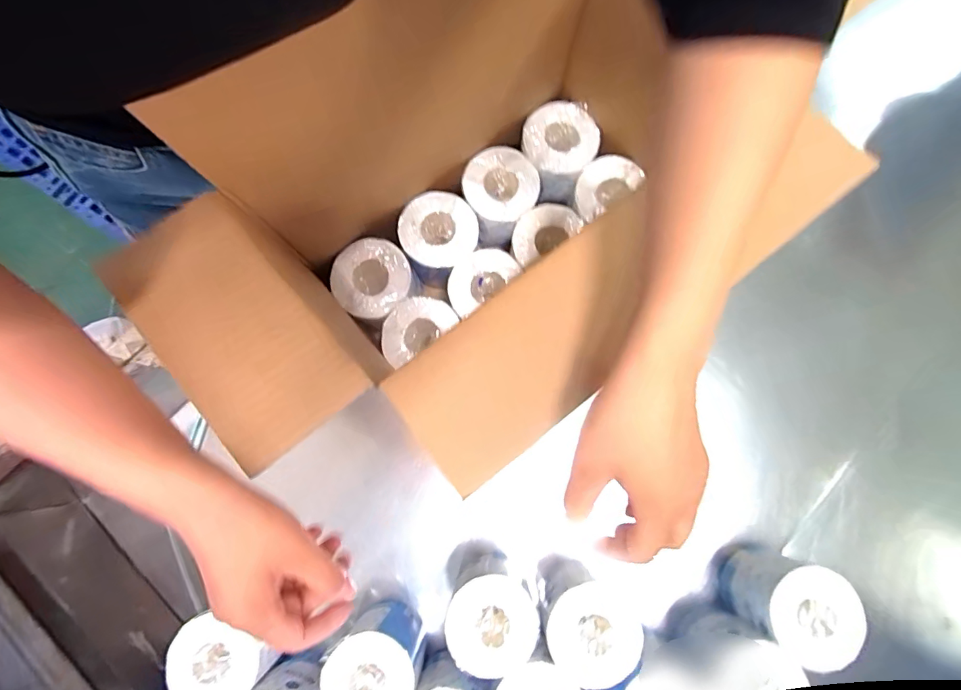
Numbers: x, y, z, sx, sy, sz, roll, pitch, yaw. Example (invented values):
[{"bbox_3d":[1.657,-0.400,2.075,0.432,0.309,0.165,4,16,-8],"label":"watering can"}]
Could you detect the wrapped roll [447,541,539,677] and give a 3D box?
[{"bbox_3d":[0.010,0.304,0.550,0.099,0.118,0.107,-12,79,-1],"label":"wrapped roll"}]

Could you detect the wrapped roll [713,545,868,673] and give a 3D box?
[{"bbox_3d":[0.351,0.296,0.540,0.093,0.119,0.094,0,79,1],"label":"wrapped roll"}]

